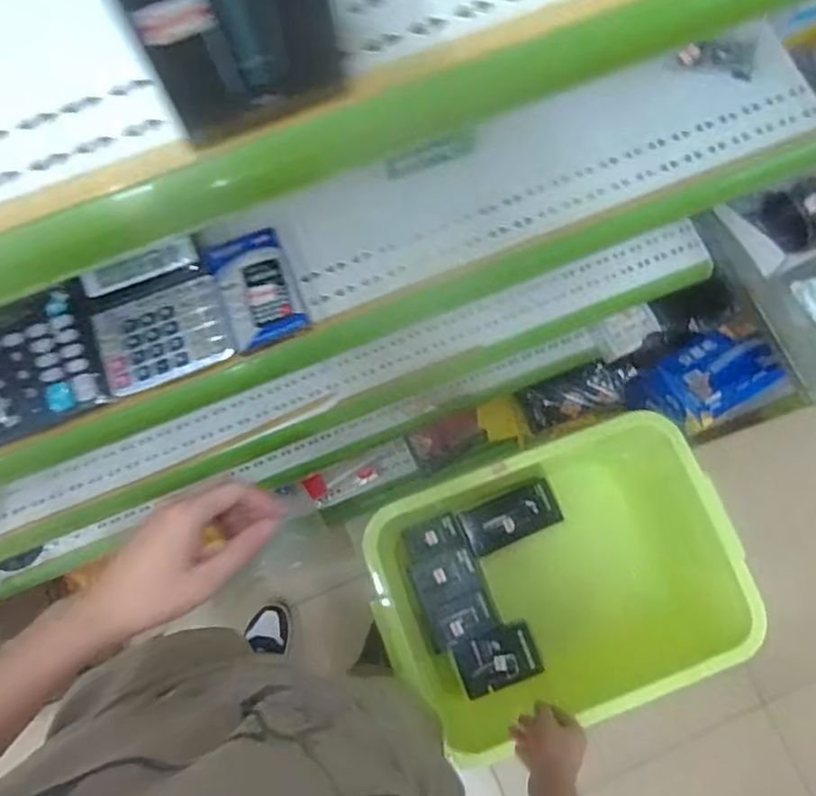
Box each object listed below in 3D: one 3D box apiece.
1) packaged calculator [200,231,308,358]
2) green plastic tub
[{"bbox_3d":[-0.134,-0.097,0.596,0.066,0.012,0.100,-21,78,-4],"label":"packaged calculator"},{"bbox_3d":[0.216,0.279,1.039,0.504,0.270,0.376,-26,78,-5],"label":"green plastic tub"}]

